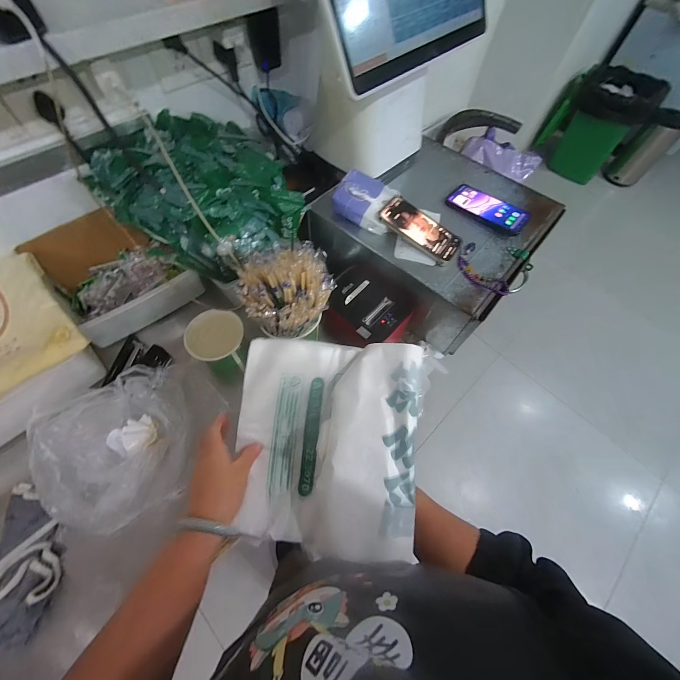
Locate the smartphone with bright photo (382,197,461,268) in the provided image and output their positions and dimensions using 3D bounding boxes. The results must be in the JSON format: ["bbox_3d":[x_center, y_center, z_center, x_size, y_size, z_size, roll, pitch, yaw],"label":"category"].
[{"bbox_3d":[0.154,-0.209,0.573,0.157,0.009,0.082,41,65,5],"label":"smartphone with bright photo"}]

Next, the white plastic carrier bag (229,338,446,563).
[{"bbox_3d":[-0.013,0.120,0.372,0.225,0.074,0.245,4,73,13],"label":"white plastic carrier bag"}]

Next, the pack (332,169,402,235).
[{"bbox_3d":[0.053,-0.273,0.596,0.115,0.042,0.107,23,64,10],"label":"pack"}]

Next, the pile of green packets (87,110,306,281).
[{"bbox_3d":[-0.231,-0.269,0.557,0.341,0.140,0.288,27,64,11],"label":"pile of green packets"}]

